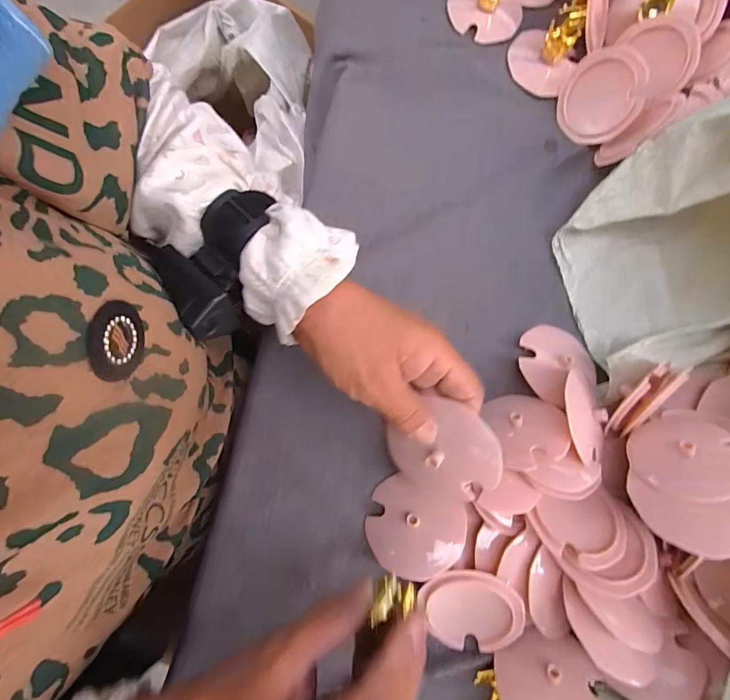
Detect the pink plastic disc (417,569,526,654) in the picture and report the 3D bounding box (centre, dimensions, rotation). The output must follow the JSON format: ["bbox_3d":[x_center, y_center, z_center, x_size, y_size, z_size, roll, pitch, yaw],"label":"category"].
[{"bbox_3d":[0.080,0.198,0.302,0.074,0.009,0.074,5,112,12],"label":"pink plastic disc"}]

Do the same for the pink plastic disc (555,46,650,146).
[{"bbox_3d":[0.227,-0.245,0.386,0.072,0.013,0.077,18,120,35],"label":"pink plastic disc"}]

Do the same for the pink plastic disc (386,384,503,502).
[{"bbox_3d":[0.049,0.066,0.252,0.067,0.012,0.070,10,109,29],"label":"pink plastic disc"}]

